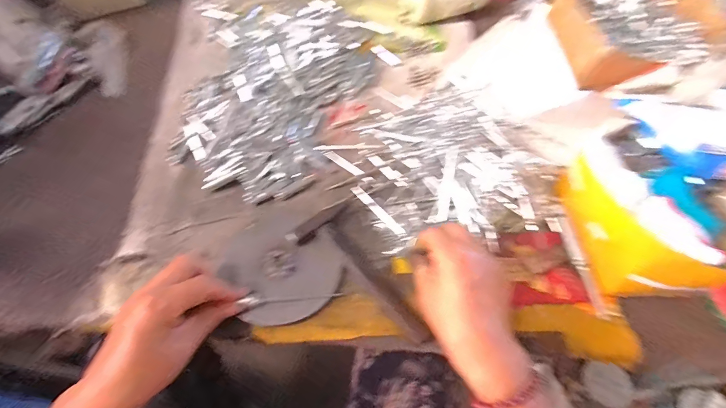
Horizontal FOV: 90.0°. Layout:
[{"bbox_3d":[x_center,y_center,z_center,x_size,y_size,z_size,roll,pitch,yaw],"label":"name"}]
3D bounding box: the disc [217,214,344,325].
[{"bbox_3d":[-0.086,0.061,0.389,0.115,0.012,0.127,-30,63,-18],"label":"disc"}]

